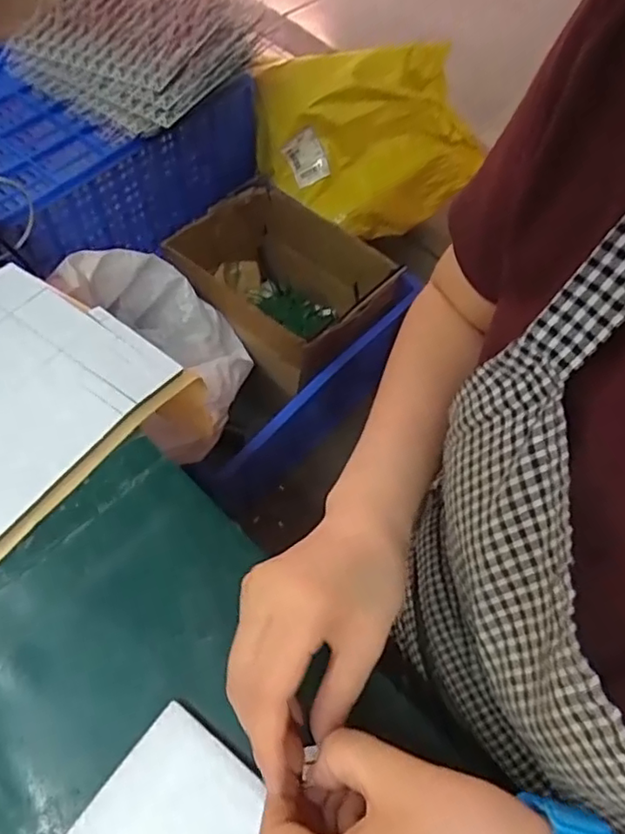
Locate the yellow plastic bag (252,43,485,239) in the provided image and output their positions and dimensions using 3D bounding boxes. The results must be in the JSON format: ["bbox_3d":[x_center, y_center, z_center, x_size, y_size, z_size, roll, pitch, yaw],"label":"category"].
[{"bbox_3d":[0.124,-0.545,1.222,0.452,0.280,0.191,-8,60,-10],"label":"yellow plastic bag"}]

